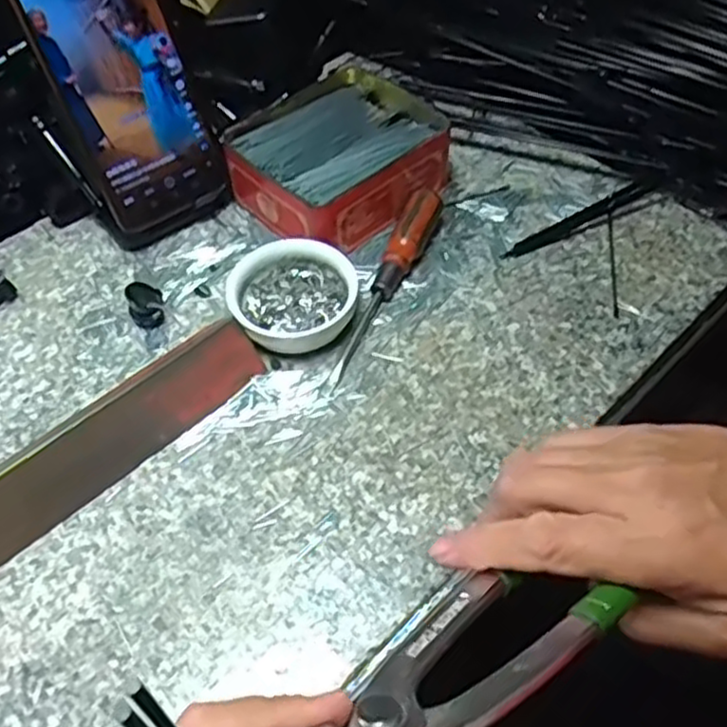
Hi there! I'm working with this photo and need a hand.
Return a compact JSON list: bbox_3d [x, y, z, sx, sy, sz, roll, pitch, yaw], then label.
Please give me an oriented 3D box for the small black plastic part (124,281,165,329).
[{"bbox_3d":[-0.125,-0.034,0.426,0.018,0.019,0.023,-13,54,-8],"label":"small black plastic part"}]

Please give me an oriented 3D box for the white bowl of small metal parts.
[{"bbox_3d":[-0.041,-0.038,0.420,0.067,0.023,0.068,-1,53,1],"label":"white bowl of small metal parts"}]

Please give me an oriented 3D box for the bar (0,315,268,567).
[{"bbox_3d":[-0.158,0.059,0.356,0.037,0.017,0.259,37,62,26],"label":"bar"}]

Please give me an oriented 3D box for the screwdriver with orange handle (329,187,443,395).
[{"bbox_3d":[0.013,-0.048,0.432,0.020,0.020,0.144,18,56,15],"label":"screwdriver with orange handle"}]

